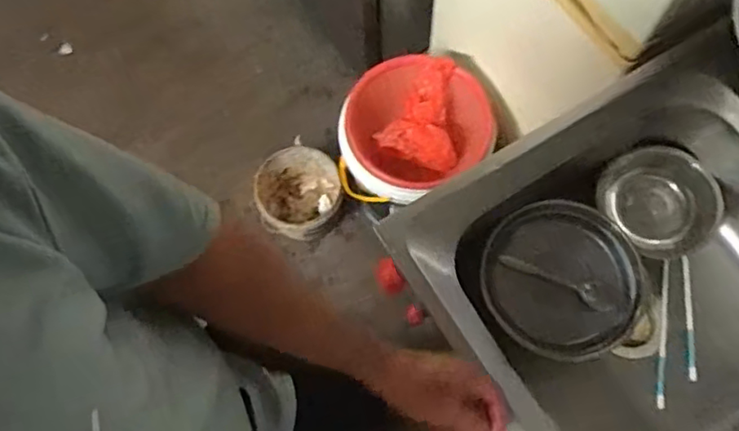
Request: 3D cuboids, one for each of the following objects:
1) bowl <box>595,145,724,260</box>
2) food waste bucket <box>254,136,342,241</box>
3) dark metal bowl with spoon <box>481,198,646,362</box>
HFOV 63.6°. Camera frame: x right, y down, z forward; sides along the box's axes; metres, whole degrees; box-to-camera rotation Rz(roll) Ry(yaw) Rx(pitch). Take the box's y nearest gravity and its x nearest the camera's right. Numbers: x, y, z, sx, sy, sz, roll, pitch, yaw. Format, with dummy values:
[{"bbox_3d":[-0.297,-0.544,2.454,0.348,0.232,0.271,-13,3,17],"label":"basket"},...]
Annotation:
[{"bbox_3d":[0.412,-0.014,0.861,0.130,0.103,0.155,-34,73,-9],"label":"bowl"},{"bbox_3d":[-0.166,-0.049,1.497,0.218,0.157,0.206,-1,71,2],"label":"food waste bucket"},{"bbox_3d":[0.255,0.089,0.805,0.197,0.063,0.200,-1,71,2],"label":"dark metal bowl with spoon"}]

